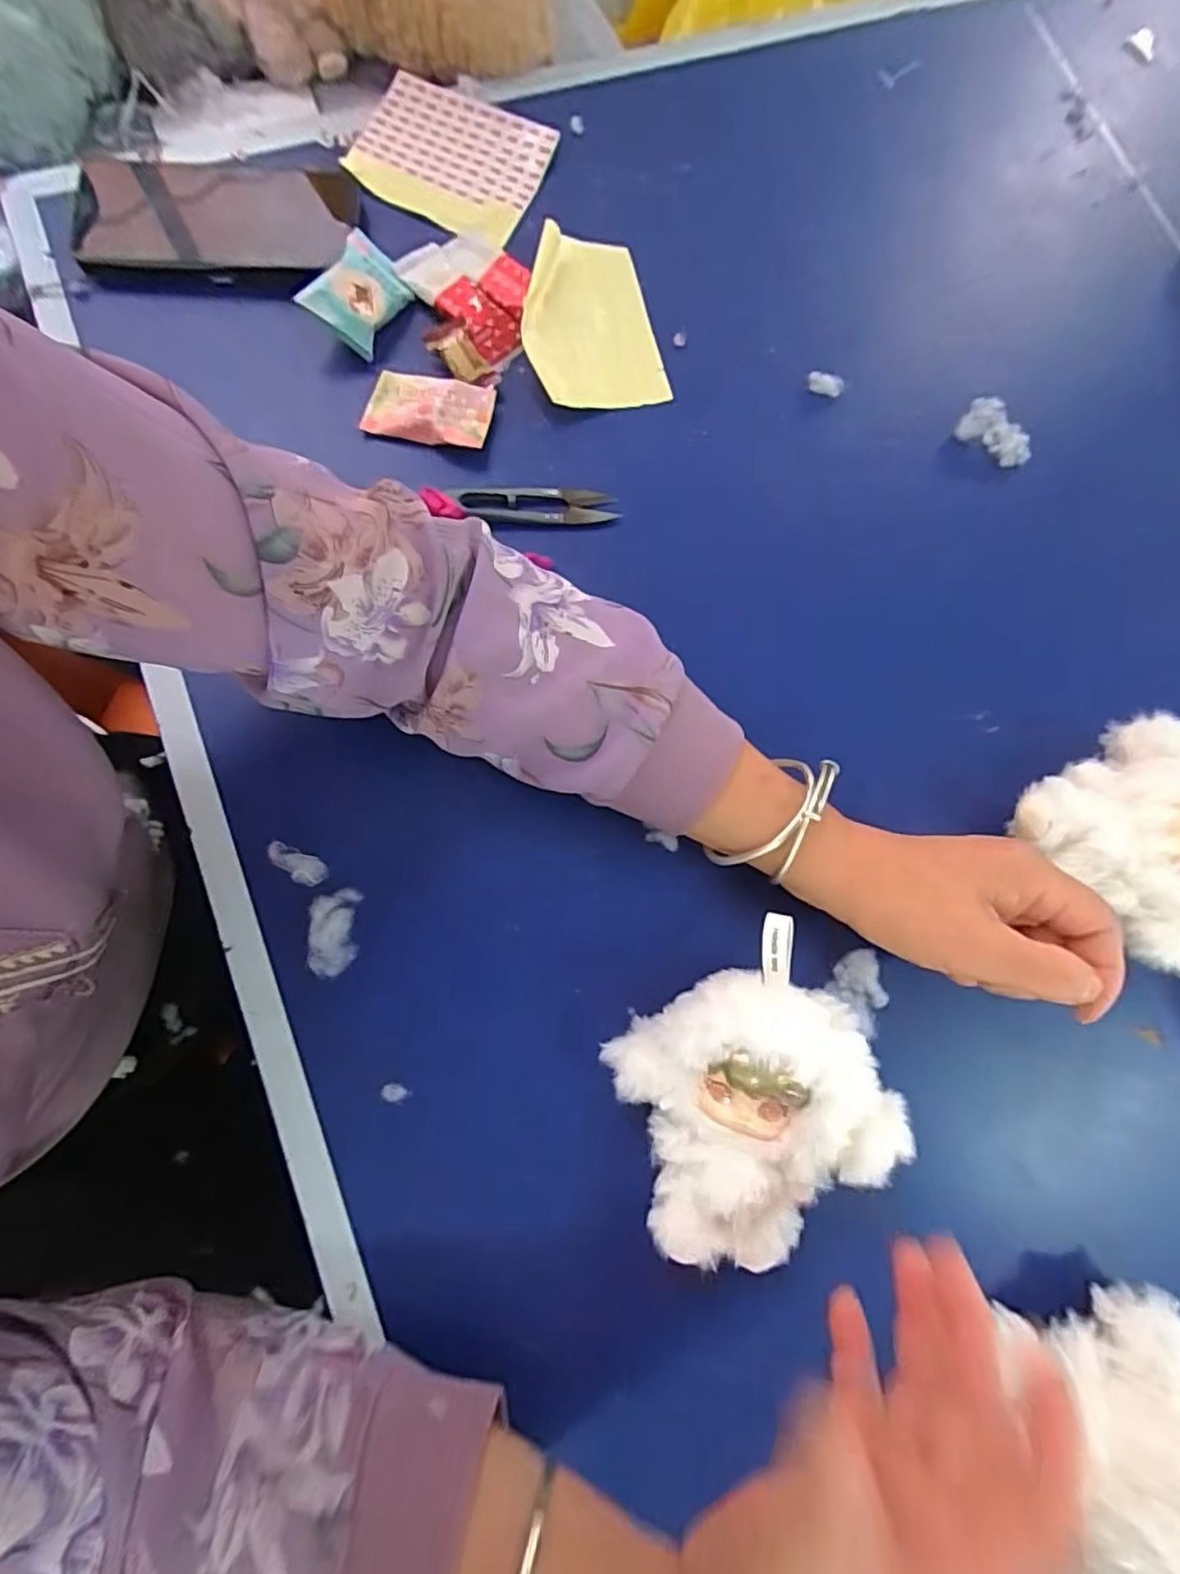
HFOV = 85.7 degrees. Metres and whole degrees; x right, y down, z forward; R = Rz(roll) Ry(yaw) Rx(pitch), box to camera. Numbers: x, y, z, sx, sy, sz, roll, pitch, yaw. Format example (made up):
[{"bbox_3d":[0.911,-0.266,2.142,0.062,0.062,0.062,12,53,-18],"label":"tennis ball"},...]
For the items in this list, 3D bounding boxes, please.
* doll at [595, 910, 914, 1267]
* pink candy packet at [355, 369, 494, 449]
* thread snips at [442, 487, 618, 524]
[{"bbox_3d":[0.069,0.144,0.287,0.123,0.071,0.109,-37,83,-10],"label":"doll"},{"bbox_3d":[-0.099,-0.229,0.387,0.076,0.017,0.041,8,78,-2],"label":"pink candy packet"},{"bbox_3d":[-0.036,-0.172,0.387,0.102,0.011,0.022,-1,78,-4],"label":"thread snips"}]

